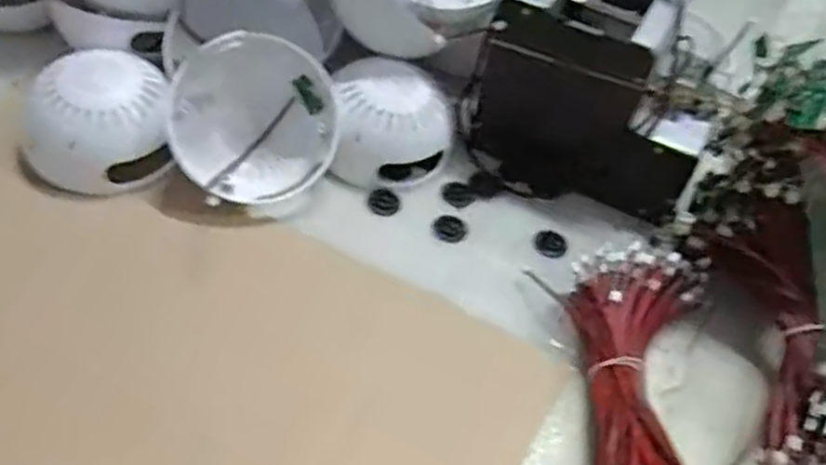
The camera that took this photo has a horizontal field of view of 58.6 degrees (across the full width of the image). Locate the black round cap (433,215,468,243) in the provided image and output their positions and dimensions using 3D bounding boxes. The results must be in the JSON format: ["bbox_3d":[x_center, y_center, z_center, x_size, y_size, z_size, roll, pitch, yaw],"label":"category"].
[{"bbox_3d":[0.028,-0.003,0.544,0.025,0.011,0.018,12,47,2],"label":"black round cap"}]

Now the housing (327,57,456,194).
[{"bbox_3d":[-0.014,-0.082,0.564,0.090,0.071,0.078,8,47,-1],"label":"housing"}]

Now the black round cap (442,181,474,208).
[{"bbox_3d":[0.035,-0.029,0.568,0.024,0.005,0.024,3,47,-3],"label":"black round cap"}]

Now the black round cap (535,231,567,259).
[{"bbox_3d":[0.103,0.009,0.545,0.023,0.008,0.022,5,47,-5],"label":"black round cap"}]

